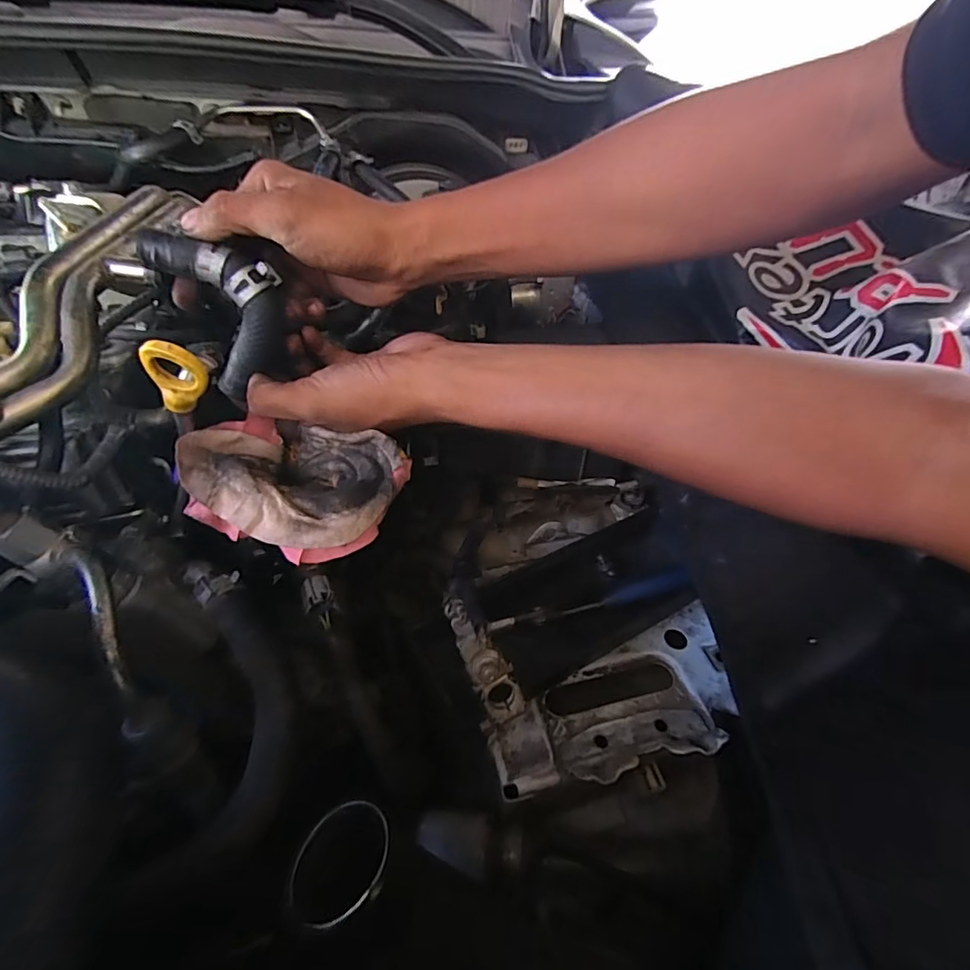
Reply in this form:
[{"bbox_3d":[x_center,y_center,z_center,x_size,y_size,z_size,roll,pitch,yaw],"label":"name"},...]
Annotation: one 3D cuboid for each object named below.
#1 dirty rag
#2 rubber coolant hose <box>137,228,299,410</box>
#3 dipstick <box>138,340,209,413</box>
[{"bbox_3d":[-0.117,-0.004,0.300,0.118,0.039,0.095,14,43,14],"label":"dirty rag"},{"bbox_3d":[-0.164,-0.112,0.326,0.054,0.091,0.054,26,47,25],"label":"rubber coolant hose"},{"bbox_3d":[-0.164,-0.059,0.269,0.030,0.047,0.014,13,52,-10],"label":"dipstick"}]

